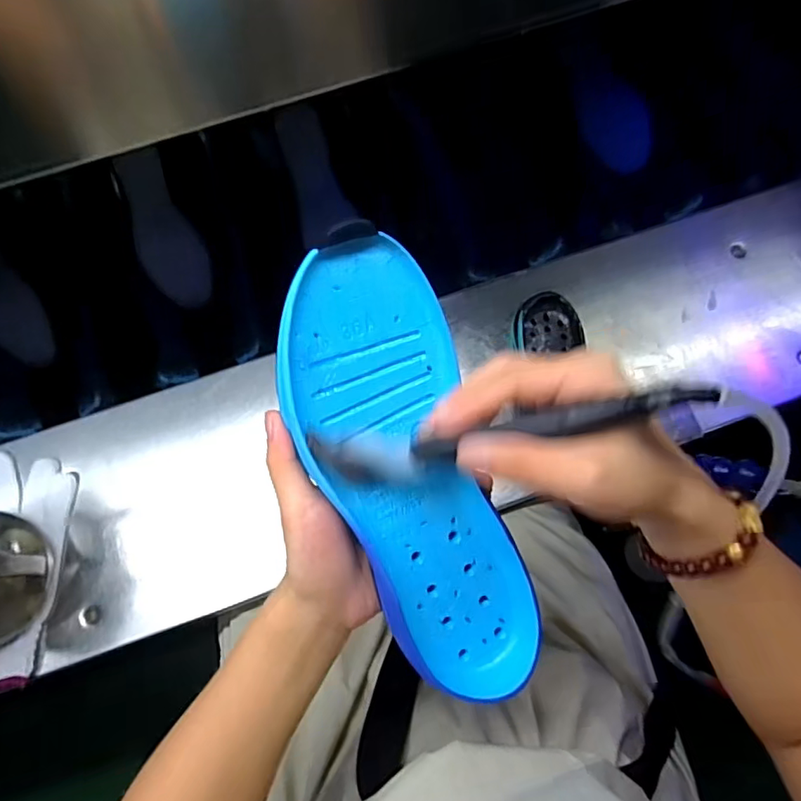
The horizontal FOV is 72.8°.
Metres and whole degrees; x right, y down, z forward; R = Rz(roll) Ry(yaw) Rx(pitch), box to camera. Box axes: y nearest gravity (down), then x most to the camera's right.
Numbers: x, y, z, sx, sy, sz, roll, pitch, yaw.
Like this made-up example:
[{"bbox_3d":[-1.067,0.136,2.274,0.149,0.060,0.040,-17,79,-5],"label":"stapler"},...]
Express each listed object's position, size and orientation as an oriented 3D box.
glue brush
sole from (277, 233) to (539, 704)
[{"bbox_3d":[0.042,0.015,0.244,0.173,0.034,0.025,-13,71,26],"label":"glue brush"},{"bbox_3d":[0.004,0.039,0.280,0.086,0.031,0.233,-20,97,-4],"label":"sole"}]

